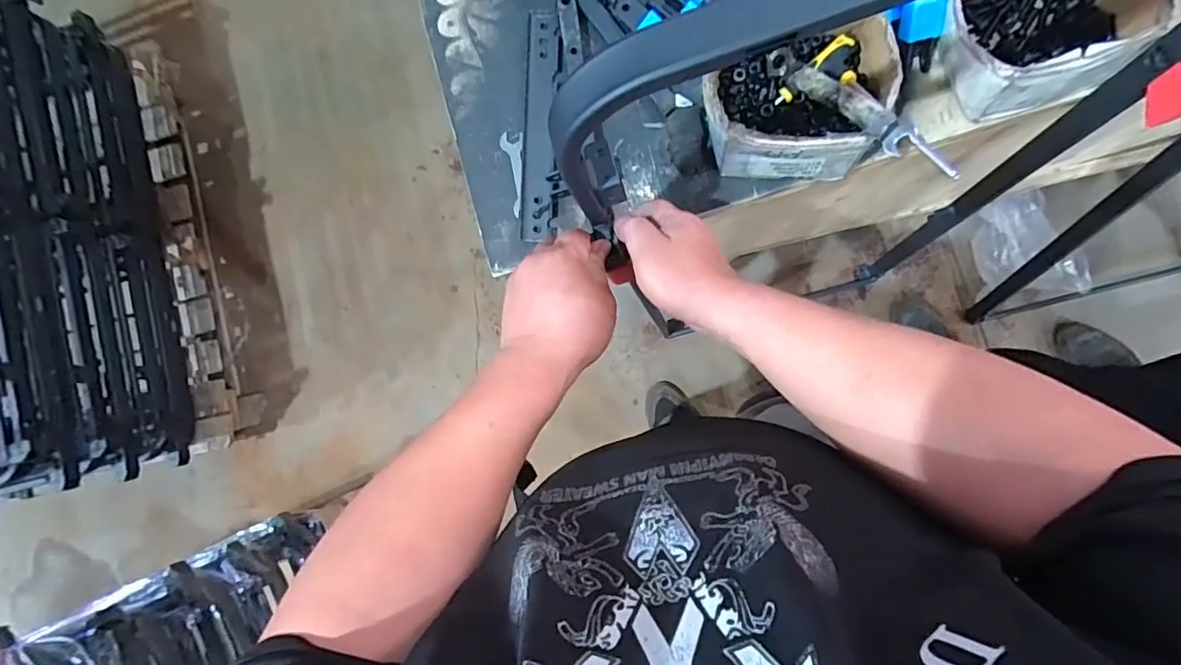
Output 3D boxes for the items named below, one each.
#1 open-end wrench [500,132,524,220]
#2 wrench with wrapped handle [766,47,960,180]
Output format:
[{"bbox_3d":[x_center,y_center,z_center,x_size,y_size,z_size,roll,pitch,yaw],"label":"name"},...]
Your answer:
[{"bbox_3d":[-0.088,-0.182,0.622,0.027,0.004,0.097,-4,88,9],"label":"open-end wrench"},{"bbox_3d":[0.243,-0.209,0.498,0.033,0.018,0.223,-40,57,6],"label":"wrench with wrapped handle"}]

